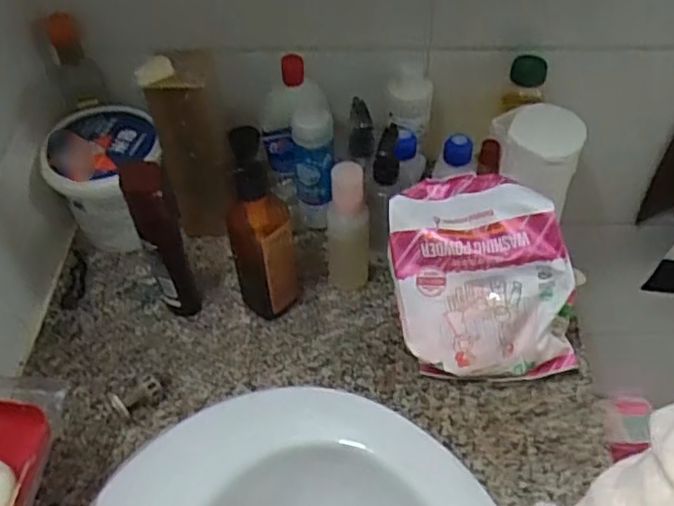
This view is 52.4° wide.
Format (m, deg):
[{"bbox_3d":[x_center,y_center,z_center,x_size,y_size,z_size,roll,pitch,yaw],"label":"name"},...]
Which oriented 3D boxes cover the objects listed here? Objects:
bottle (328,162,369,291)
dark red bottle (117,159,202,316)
[{"bbox_3d":[0.012,-0.026,0.744,0.043,0.162,0.035,-10,50,-7],"label":"bottle"},{"bbox_3d":[-0.178,-0.005,0.708,0.040,0.210,0.032,-18,51,-13],"label":"dark red bottle"}]

